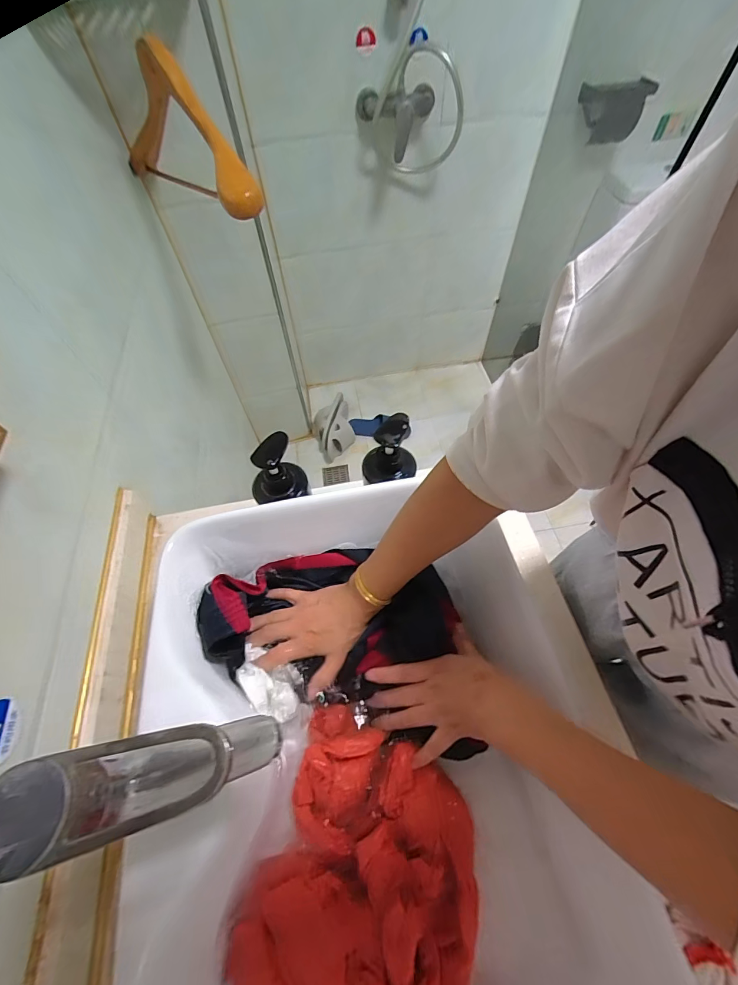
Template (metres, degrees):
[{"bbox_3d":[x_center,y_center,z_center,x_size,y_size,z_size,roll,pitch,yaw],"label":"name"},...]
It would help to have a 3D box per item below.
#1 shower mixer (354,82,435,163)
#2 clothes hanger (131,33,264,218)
[{"bbox_3d":[0.071,-1.032,1.064,0.218,0.128,0.094,2,59,3],"label":"shower mixer"},{"bbox_3d":[-0.316,-0.582,0.606,0.059,0.185,0.415,-38,65,-19],"label":"clothes hanger"}]

